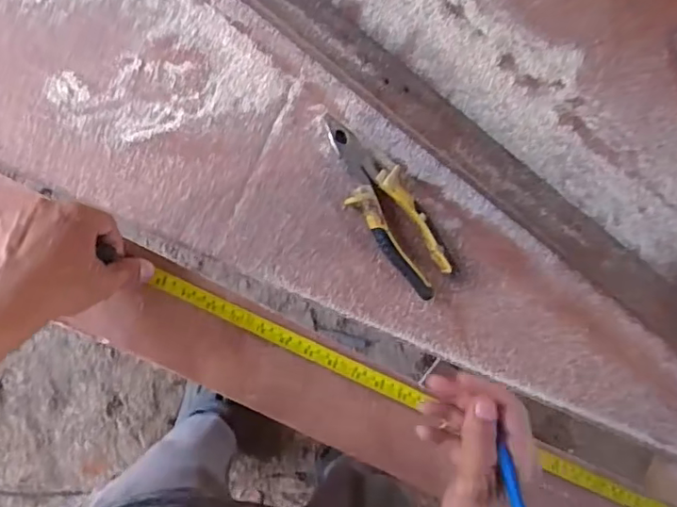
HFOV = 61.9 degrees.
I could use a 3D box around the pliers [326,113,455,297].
[{"bbox_3d":[0.046,-0.048,0.556,0.061,0.028,0.187,-40,97,-11],"label":"pliers"}]

